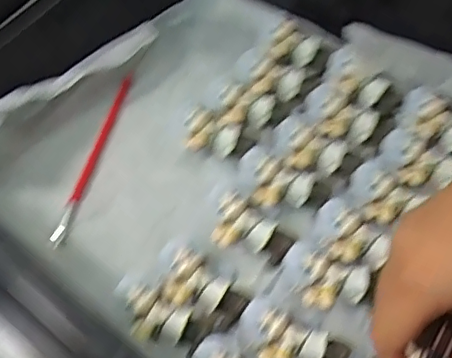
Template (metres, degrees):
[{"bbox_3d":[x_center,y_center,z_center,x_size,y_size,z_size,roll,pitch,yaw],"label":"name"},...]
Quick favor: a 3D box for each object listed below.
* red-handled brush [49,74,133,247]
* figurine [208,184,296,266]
[{"bbox_3d":[-0.098,-0.018,0.417,0.011,0.013,0.145,11,62,12],"label":"red-handled brush"},{"bbox_3d":[0.015,0.031,0.365,0.057,0.026,0.033,19,61,15],"label":"figurine"}]

